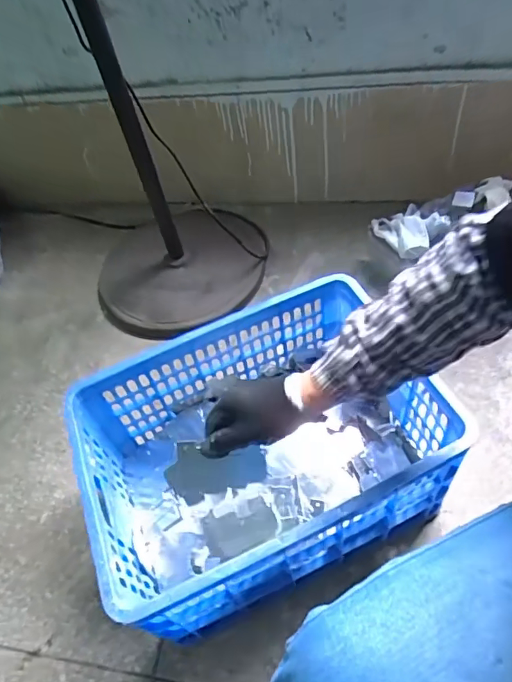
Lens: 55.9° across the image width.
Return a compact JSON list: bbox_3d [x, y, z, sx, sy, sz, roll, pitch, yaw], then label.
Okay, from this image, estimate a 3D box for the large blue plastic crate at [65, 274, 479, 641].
[{"bbox_3d":[0.007,0.164,0.743,0.498,0.220,0.346,-23,52,-10],"label":"large blue plastic crate"}]

